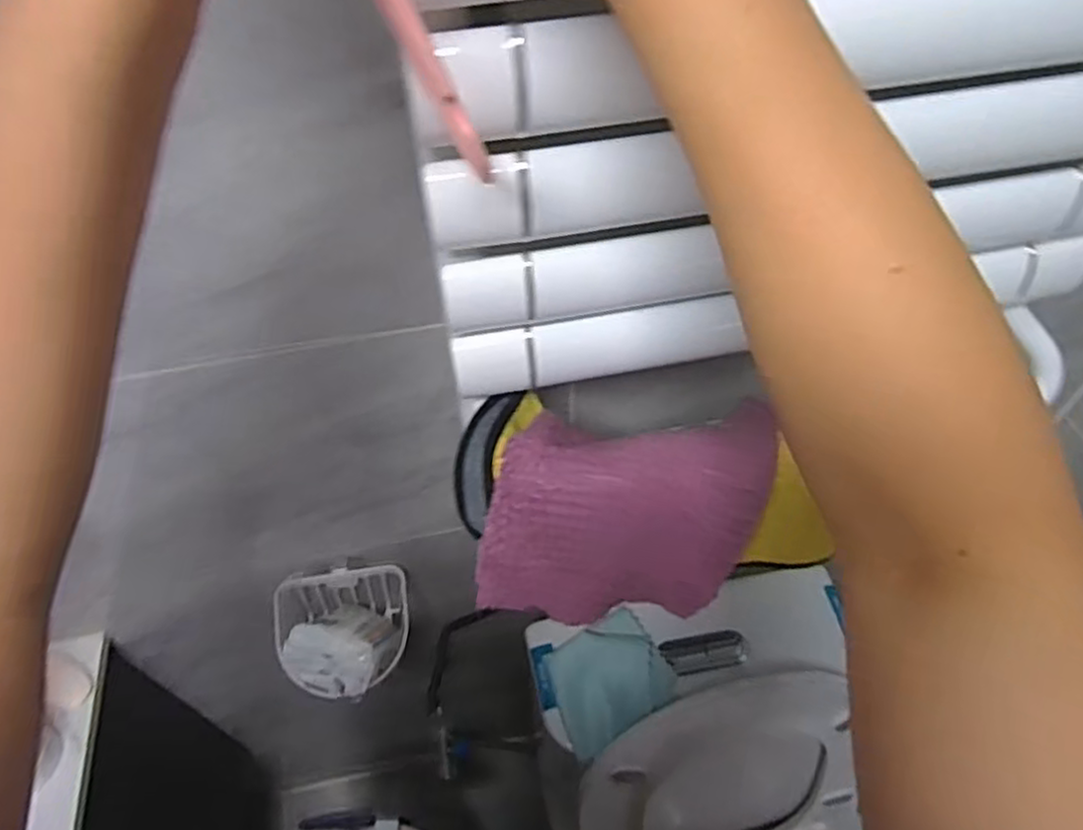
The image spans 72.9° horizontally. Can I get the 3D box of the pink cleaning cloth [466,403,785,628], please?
[{"bbox_3d":[0.051,0.062,0.475,0.174,0.123,0.108,4,53,4],"label":"pink cleaning cloth"}]

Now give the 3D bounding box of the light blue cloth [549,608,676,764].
[{"bbox_3d":[0.071,0.282,0.784,0.129,0.018,0.108,-26,57,-18],"label":"light blue cloth"}]

